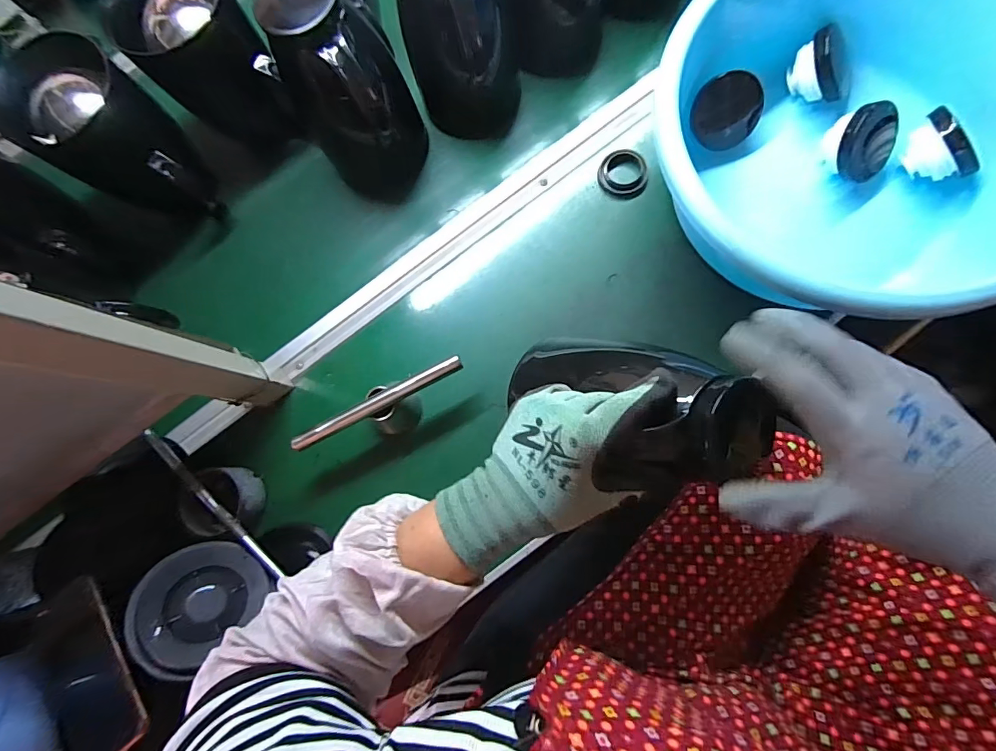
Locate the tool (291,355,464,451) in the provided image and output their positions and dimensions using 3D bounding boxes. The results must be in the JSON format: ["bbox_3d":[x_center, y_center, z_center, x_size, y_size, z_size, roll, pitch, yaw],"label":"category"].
[{"bbox_3d":[-0.122,0.037,0.517,0.193,0.075,0.043,-20,78,3],"label":"tool"}]

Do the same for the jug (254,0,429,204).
[{"bbox_3d":[-0.153,-0.293,0.490,0.111,0.215,0.112,-24,78,2],"label":"jug"}]

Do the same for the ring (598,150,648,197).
[{"bbox_3d":[0.149,-0.242,0.553,0.057,0.012,0.051,-2,79,7],"label":"ring"}]

